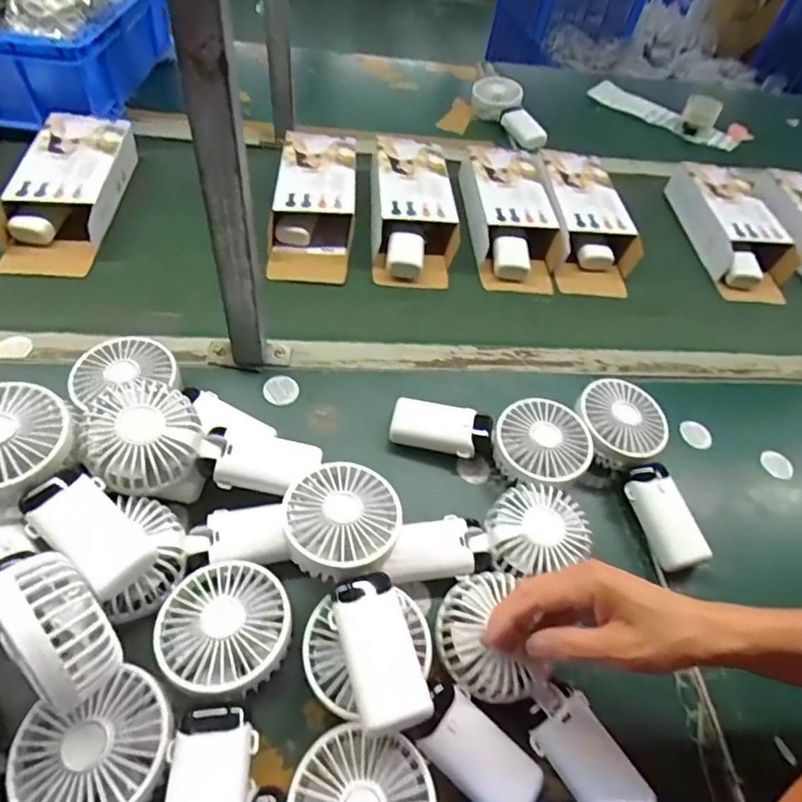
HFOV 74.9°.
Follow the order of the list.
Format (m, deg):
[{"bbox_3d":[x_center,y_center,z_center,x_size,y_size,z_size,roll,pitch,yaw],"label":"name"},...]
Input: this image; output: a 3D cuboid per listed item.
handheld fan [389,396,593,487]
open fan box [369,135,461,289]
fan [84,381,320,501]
[{"bbox_3d":[0.089,0.029,0.514,0.183,0.036,0.085,19,51,12],"label":"handheld fan"},{"bbox_3d":[0.015,-0.250,0.682,0.106,0.090,0.226,0,50,-3],"label":"open fan box"},{"bbox_3d":[-0.167,0.041,0.435,0.190,0.058,0.087,15,49,-10],"label":"fan"}]

